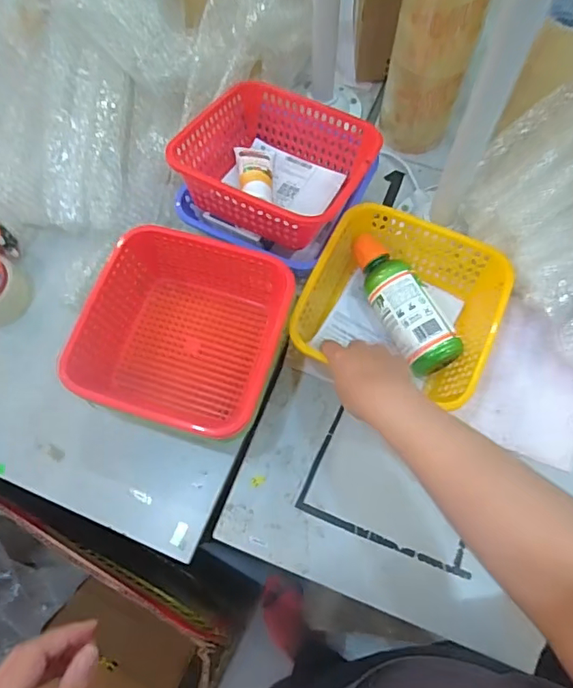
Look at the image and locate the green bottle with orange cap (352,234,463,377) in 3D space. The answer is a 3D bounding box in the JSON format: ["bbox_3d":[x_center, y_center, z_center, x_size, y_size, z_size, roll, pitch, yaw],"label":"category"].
[{"bbox_3d":[0.140,-0.054,0.637,0.063,0.056,0.191,-27,71,-8],"label":"green bottle with orange cap"}]

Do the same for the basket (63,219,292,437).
[{"bbox_3d":[-0.118,-0.008,0.627,0.224,0.109,0.220,15,70,7],"label":"basket"}]

